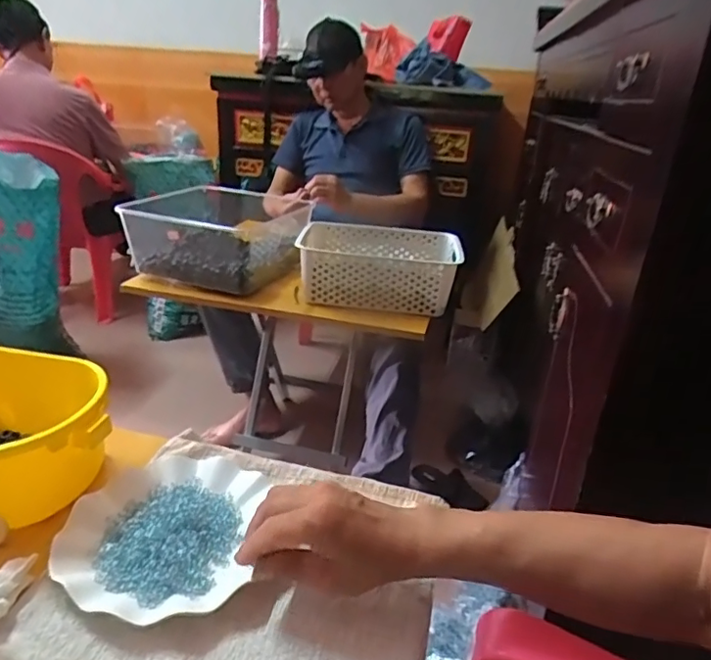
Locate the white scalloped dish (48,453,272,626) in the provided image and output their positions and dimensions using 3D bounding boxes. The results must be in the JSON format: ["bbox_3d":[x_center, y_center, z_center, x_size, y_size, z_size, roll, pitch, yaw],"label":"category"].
[{"bbox_3d":[-0.168,0.175,0.485,0.153,0.030,0.175,2,27,2],"label":"white scalloped dish"}]

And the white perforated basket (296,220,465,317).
[{"bbox_3d":[0.046,-0.129,1.101,0.302,0.110,0.230,5,24,3],"label":"white perforated basket"}]

